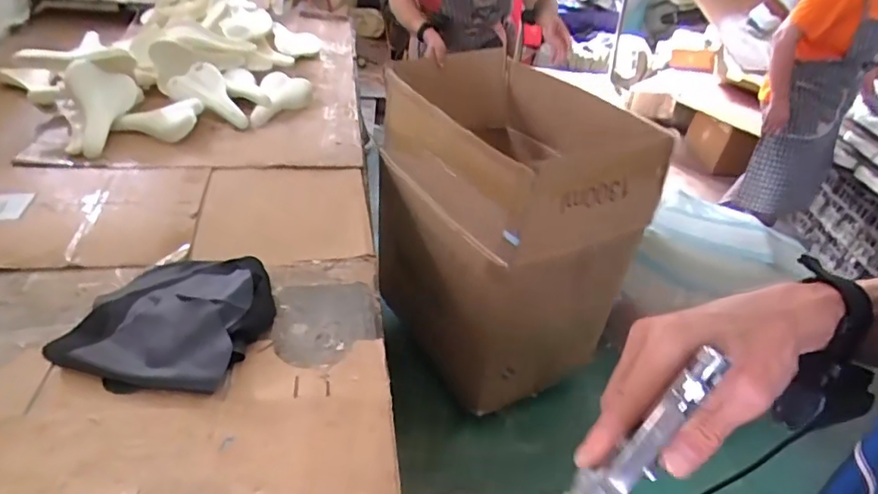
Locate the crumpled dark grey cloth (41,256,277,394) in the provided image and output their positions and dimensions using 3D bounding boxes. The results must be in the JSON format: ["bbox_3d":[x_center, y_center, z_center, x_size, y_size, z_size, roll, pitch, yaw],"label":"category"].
[{"bbox_3d":[-0.428,0.098,0.857,0.299,0.085,0.315,11,35,4],"label":"crumpled dark grey cloth"}]

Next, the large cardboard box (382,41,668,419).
[{"bbox_3d":[0.156,-0.037,1.533,0.493,0.774,0.596,-17,45,-27],"label":"large cardboard box"}]

